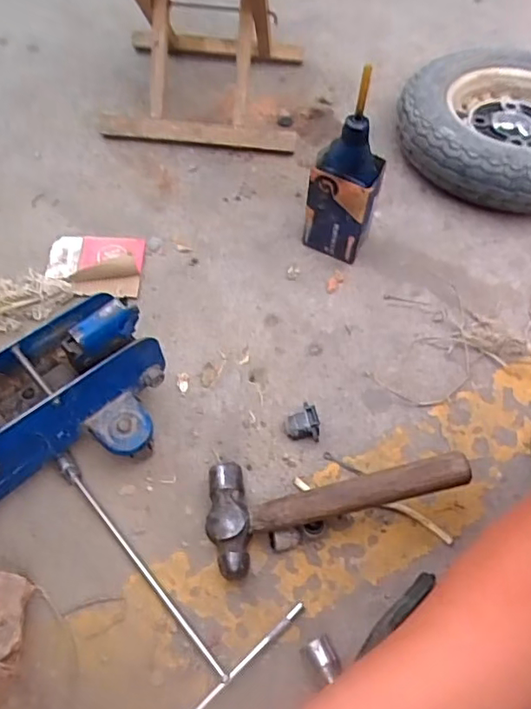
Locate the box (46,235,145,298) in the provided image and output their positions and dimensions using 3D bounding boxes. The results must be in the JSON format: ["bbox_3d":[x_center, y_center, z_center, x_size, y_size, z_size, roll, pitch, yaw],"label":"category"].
[{"bbox_3d":[-0.221,-0.121,0.731,0.118,0.026,0.098,3,58,0],"label":"box"}]

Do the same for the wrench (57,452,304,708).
[{"bbox_3d":[-0.117,0.193,0.534,0.166,0.013,0.267,-36,66,-22],"label":"wrench"}]

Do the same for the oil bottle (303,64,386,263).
[{"bbox_3d":[0.097,-0.206,0.687,0.085,0.210,0.060,16,59,8],"label":"oil bottle"}]

